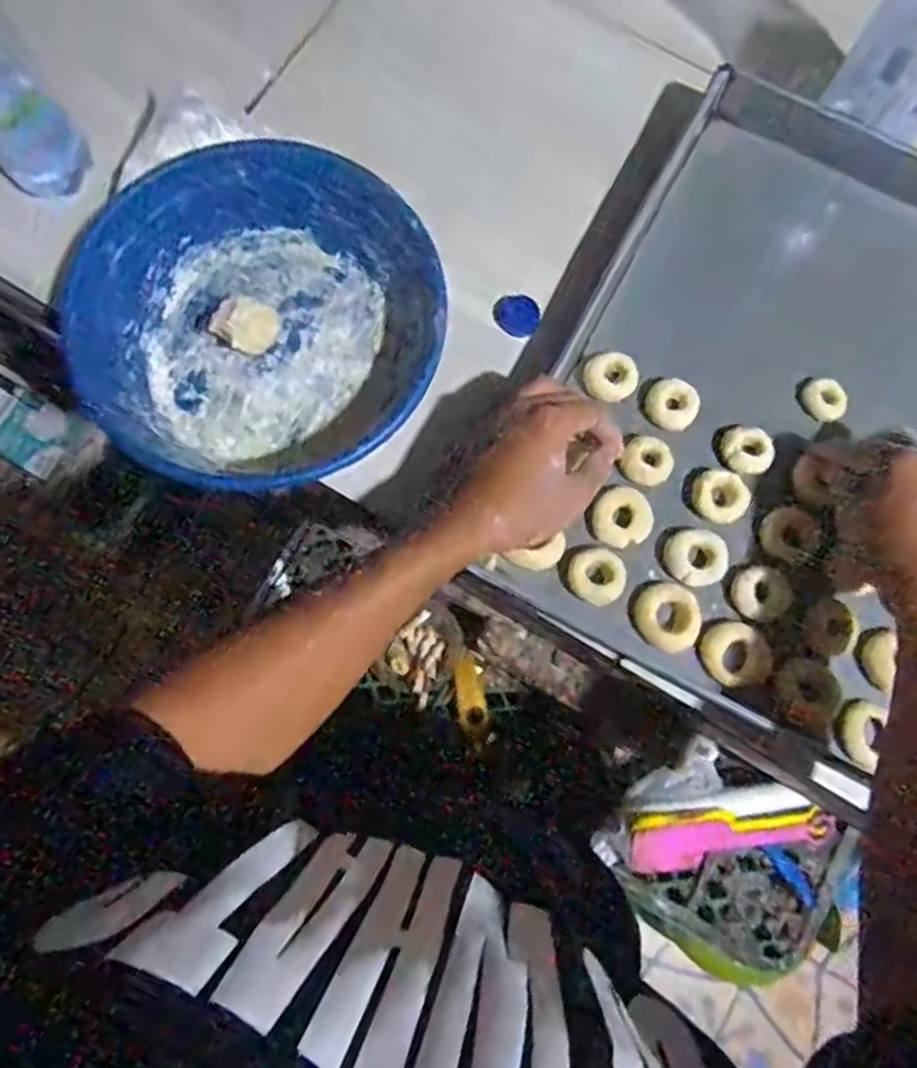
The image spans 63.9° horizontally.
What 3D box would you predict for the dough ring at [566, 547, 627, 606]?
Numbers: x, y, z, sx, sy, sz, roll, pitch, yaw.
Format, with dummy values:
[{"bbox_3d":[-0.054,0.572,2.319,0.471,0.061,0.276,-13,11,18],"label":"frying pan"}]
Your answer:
[{"bbox_3d":[0.102,0.031,0.543,0.042,0.016,0.040,0,78,1],"label":"dough ring"}]

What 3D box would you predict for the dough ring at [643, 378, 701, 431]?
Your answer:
[{"bbox_3d":[0.165,-0.101,0.565,0.038,0.015,0.038,0,78,1],"label":"dough ring"}]

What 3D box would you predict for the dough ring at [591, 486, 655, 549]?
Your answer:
[{"bbox_3d":[0.123,-0.013,0.550,0.049,0.013,0.043,-25,78,-5],"label":"dough ring"}]

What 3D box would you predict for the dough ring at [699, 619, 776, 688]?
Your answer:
[{"bbox_3d":[0.201,0.087,0.533,0.042,0.013,0.048,-30,79,-6],"label":"dough ring"}]

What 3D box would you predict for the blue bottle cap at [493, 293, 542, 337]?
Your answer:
[{"bbox_3d":[0.046,-0.175,0.594,0.038,0.023,0.030,15,78,4],"label":"blue bottle cap"}]

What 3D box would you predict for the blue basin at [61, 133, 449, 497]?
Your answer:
[{"bbox_3d":[-0.151,-0.158,0.554,0.266,0.081,0.234,-36,79,-7],"label":"blue basin"}]

